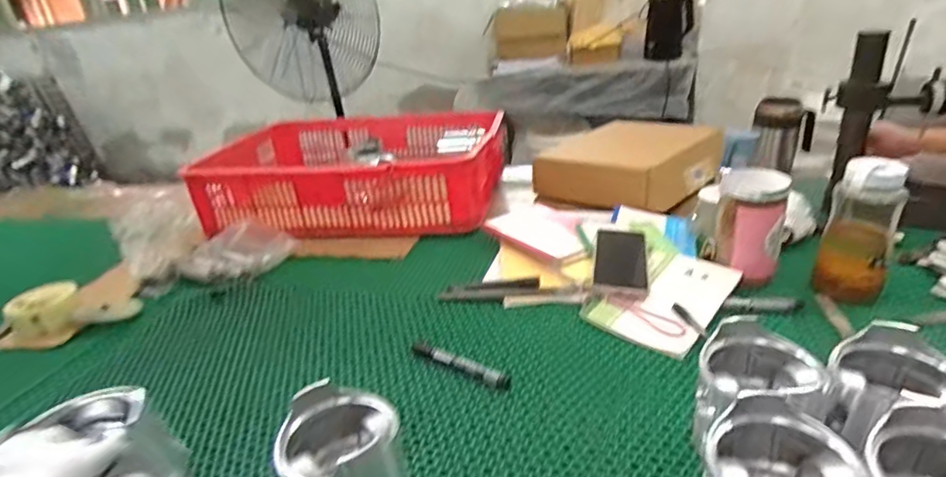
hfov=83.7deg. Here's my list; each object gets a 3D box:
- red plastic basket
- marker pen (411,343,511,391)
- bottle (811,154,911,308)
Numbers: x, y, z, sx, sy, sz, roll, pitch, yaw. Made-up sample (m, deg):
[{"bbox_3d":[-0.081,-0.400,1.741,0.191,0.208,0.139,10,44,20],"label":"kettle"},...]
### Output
[{"bbox_3d":[-0.253,-0.149,1.180,0.620,0.148,0.466,-6,26,3],"label":"red plastic basket"},{"bbox_3d":[-0.019,0.153,0.645,0.147,0.013,0.022,12,32,34],"label":"marker pen"},{"bbox_3d":[0.482,-0.009,0.660,0.074,0.168,0.062,13,32,36],"label":"bottle"}]

